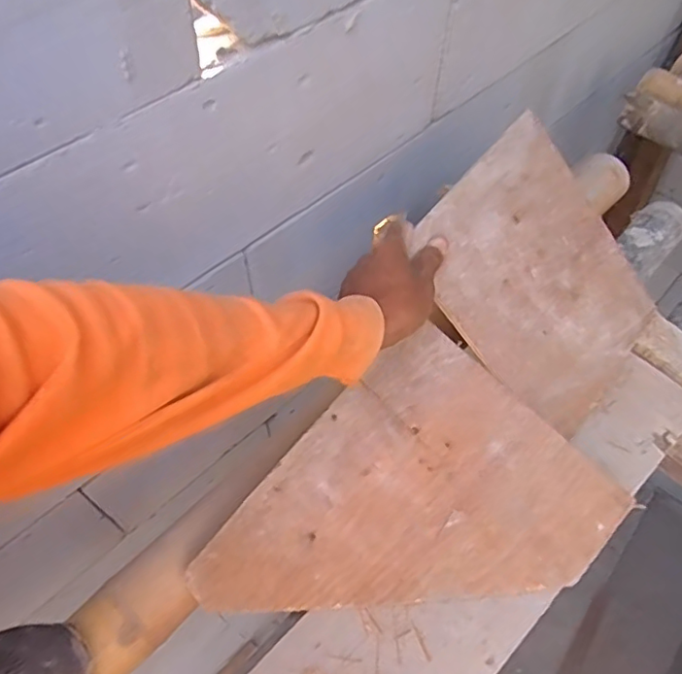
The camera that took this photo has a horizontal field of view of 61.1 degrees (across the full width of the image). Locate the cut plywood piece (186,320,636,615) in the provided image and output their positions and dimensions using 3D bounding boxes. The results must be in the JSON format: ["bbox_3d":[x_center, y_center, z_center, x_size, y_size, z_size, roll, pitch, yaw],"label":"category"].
[{"bbox_3d":[0.065,0.165,0.490,0.246,0.009,0.291,41,79,5],"label":"cut plywood piece"}]

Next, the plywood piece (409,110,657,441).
[{"bbox_3d":[0.197,-0.051,0.557,0.212,0.007,0.259,-47,106,-21],"label":"plywood piece"}]

